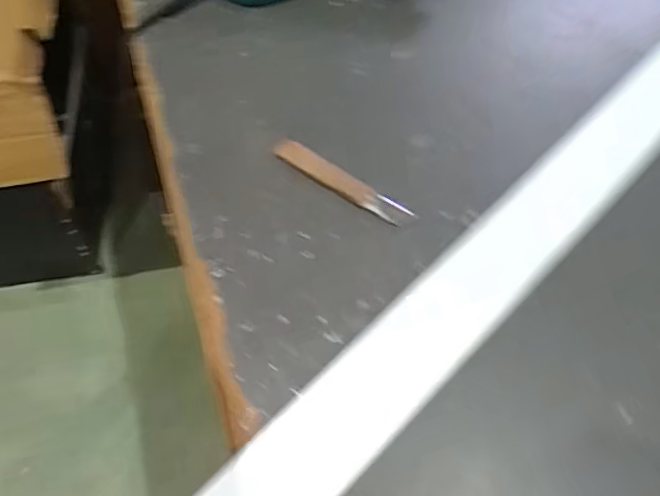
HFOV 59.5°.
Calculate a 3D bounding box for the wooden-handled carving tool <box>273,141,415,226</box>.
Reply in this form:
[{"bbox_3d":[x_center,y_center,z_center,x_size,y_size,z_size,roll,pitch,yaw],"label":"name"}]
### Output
[{"bbox_3d":[0.006,-0.060,0.503,0.135,0.005,0.026,32,63,19],"label":"wooden-handled carving tool"}]

